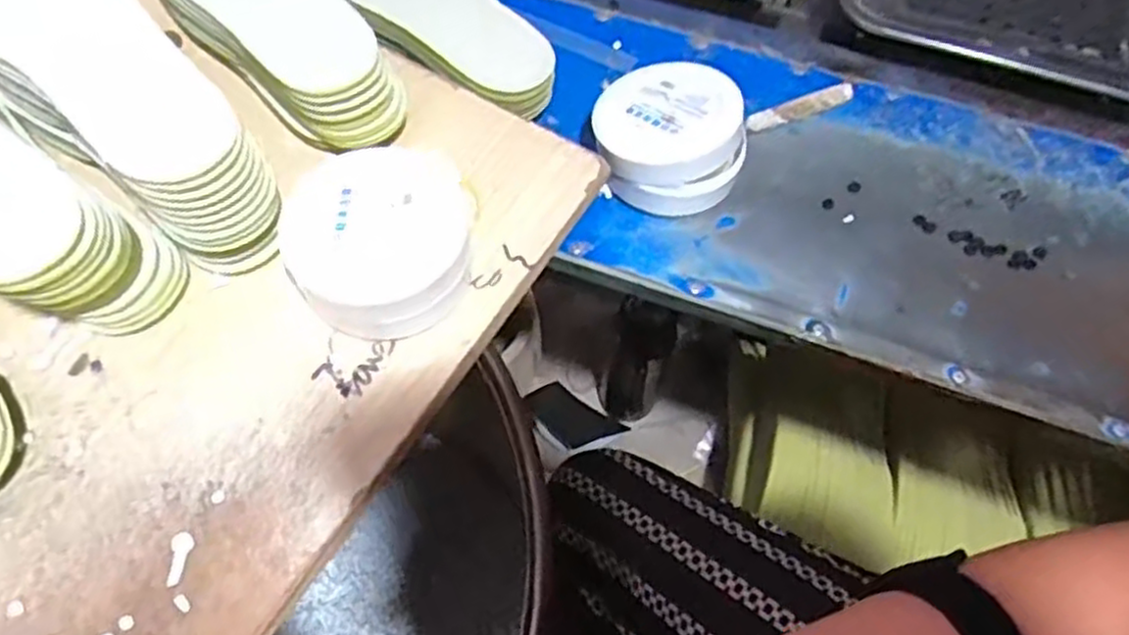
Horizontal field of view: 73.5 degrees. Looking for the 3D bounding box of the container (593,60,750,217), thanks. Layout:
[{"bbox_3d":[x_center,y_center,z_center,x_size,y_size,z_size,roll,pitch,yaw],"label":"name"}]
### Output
[{"bbox_3d":[0.075,-0.130,0.543,0.105,0.061,0.097,0,60,0],"label":"container"}]

